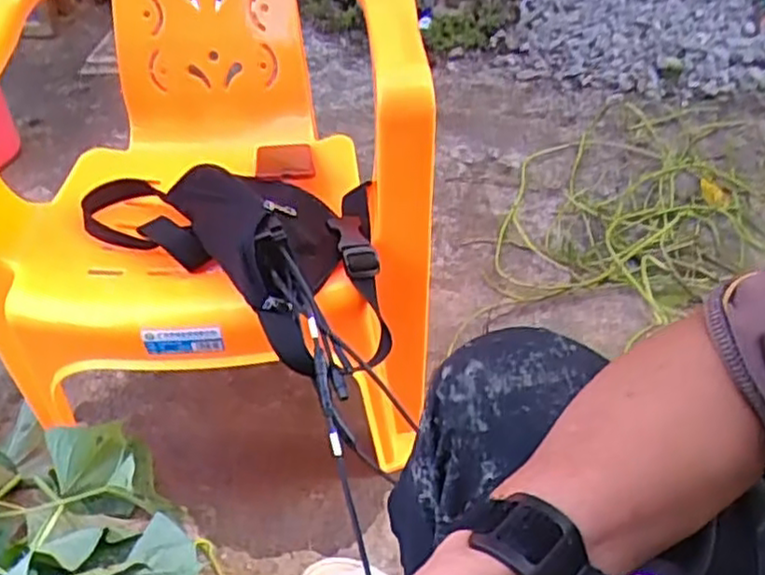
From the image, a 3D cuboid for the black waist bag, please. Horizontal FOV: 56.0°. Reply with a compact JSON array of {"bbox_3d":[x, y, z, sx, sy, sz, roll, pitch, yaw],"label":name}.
[{"bbox_3d":[-0.140,-0.071,0.766,0.400,0.090,0.196,29,53,28],"label":"black waist bag"}]

